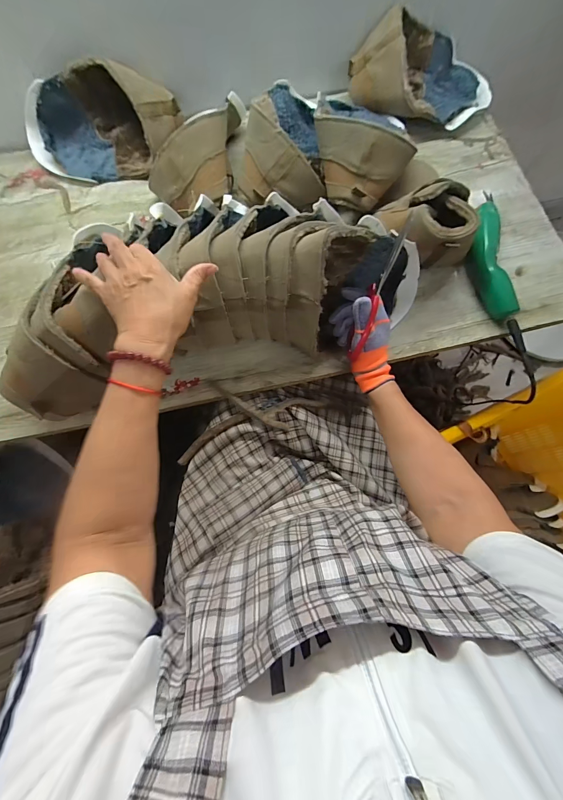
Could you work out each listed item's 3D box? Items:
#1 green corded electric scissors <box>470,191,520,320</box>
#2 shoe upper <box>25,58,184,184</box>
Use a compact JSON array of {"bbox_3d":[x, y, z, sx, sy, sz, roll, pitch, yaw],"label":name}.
[{"bbox_3d":[0.344,-0.250,0.549,0.054,0.039,0.248,3,73,0],"label":"green corded electric scissors"},{"bbox_3d":[-0.333,-0.497,0.595,0.287,0.121,0.118,-5,73,-2],"label":"shoe upper"}]

